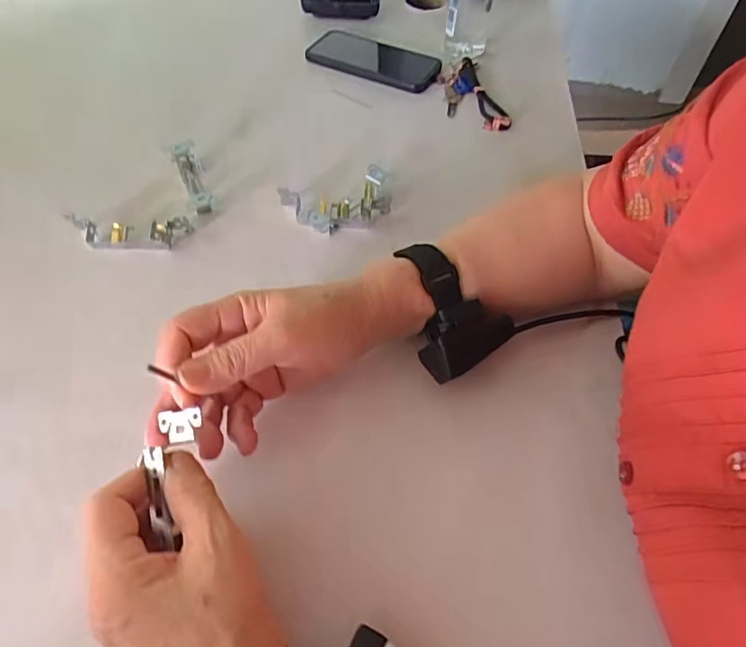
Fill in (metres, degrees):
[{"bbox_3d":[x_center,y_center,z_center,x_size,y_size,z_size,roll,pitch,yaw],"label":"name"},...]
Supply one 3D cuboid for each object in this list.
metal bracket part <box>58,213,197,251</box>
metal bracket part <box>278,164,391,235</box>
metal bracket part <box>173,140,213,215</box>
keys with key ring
[{"bbox_3d":[-0.219,-0.083,0.470,0.105,0.027,0.027,1,53,-2],"label":"metal bracket part"},{"bbox_3d":[-0.030,-0.113,0.503,0.102,0.027,0.058,-19,56,-16],"label":"metal bracket part"},{"bbox_3d":[-0.176,-0.141,0.516,0.024,0.027,0.090,-17,56,-15],"label":"metal bracket part"},{"bbox_3d":[0.119,-0.286,0.648,0.064,0.015,0.156,-4,54,-6],"label":"keys with key ring"}]

